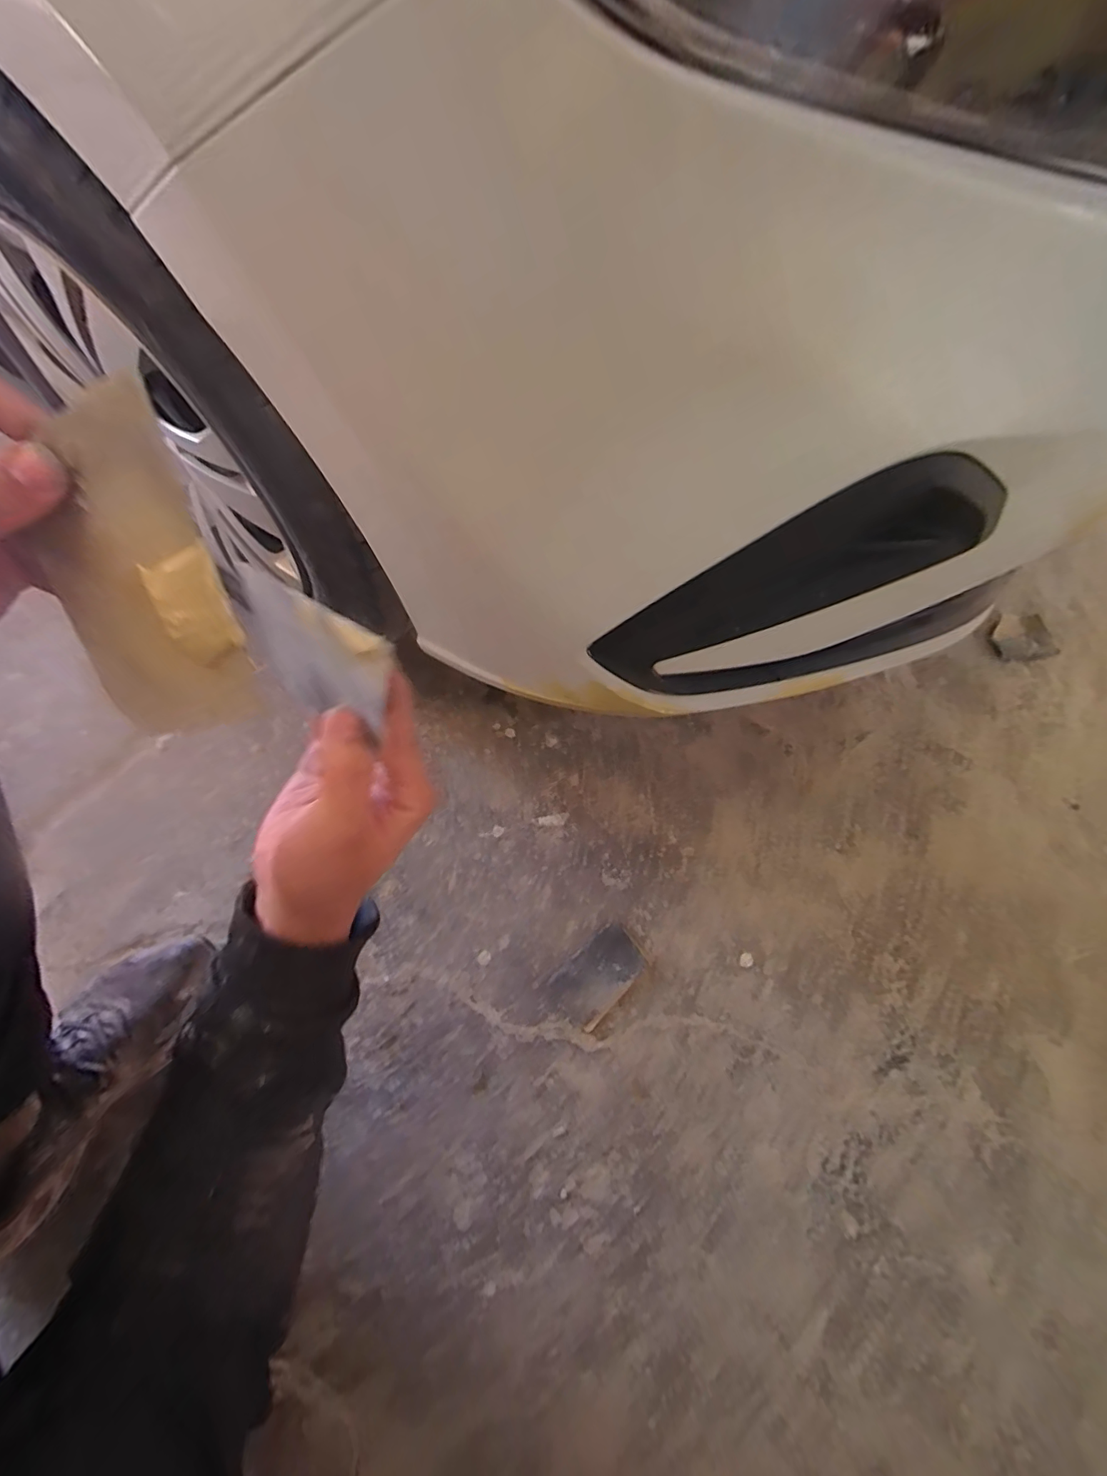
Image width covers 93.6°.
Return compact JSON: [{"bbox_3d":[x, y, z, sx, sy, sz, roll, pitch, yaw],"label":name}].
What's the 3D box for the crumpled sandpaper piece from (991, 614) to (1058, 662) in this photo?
[{"bbox_3d":[0.803,-0.171,0.894,0.108,0.018,0.089,-6,65,-7],"label":"crumpled sandpaper piece"}]

